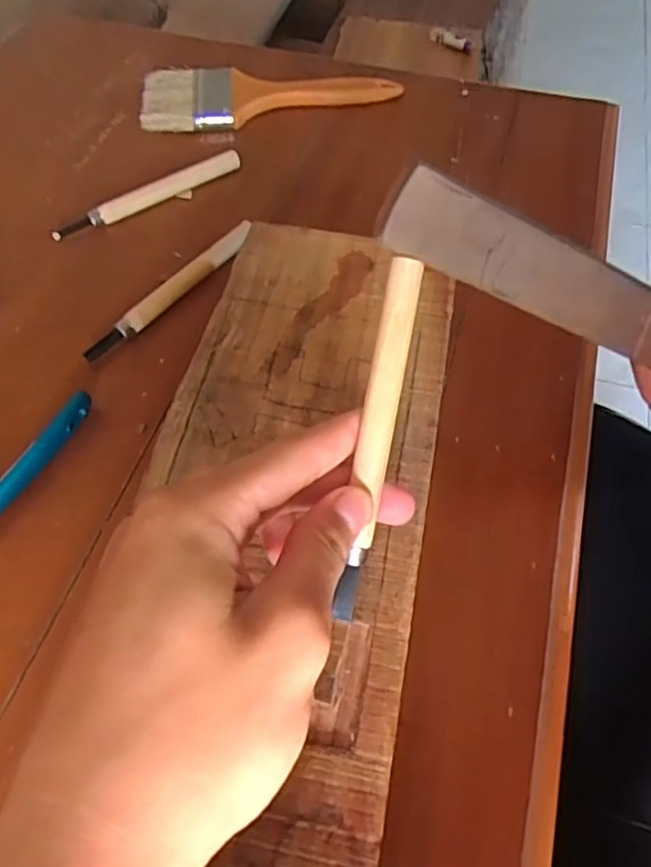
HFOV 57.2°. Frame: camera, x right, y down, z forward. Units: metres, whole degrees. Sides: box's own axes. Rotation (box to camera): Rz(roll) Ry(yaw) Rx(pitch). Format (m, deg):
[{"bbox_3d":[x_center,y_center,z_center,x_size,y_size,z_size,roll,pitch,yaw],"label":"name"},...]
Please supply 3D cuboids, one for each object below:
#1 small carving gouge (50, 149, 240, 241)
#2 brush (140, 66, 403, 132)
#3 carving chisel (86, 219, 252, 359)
[{"bbox_3d":[-0.114,-0.154,0.387,0.130,0.012,0.015,-31,63,-17],"label":"small carving gouge"},{"bbox_3d":[-0.041,-0.253,0.445,0.185,0.016,0.064,-5,58,-3],"label":"brush"},{"bbox_3d":[-0.086,-0.082,0.341,0.010,0.013,0.123,36,65,20],"label":"carving chisel"}]

